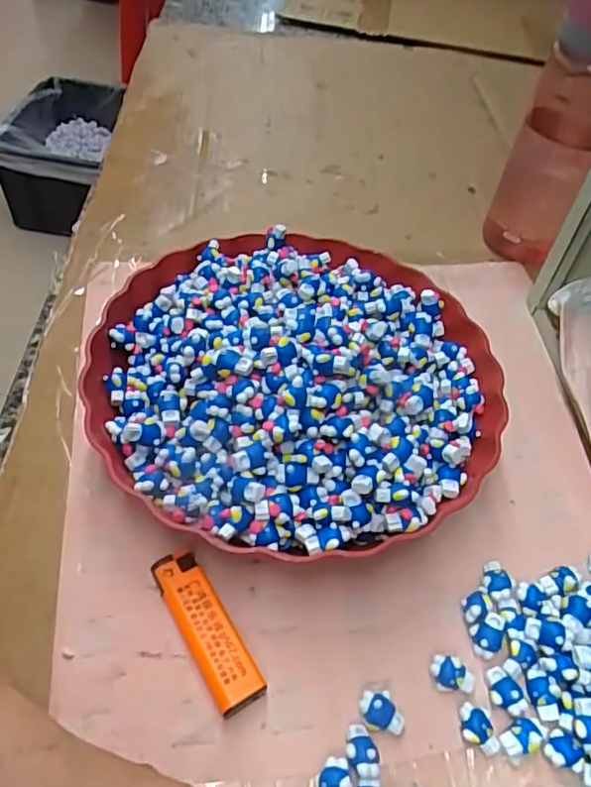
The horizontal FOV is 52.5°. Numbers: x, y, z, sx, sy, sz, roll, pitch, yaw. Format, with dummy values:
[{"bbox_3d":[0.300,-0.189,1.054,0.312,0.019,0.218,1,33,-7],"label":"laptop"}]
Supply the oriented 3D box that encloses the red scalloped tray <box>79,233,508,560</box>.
[{"bbox_3d":[0.001,-0.013,0.367,0.242,0.076,0.239,32,54,20],"label":"red scalloped tray"}]

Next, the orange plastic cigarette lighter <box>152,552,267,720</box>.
[{"bbox_3d":[-0.044,0.115,0.293,0.023,0.014,0.079,-24,56,-23],"label":"orange plastic cigarette lighter"}]

